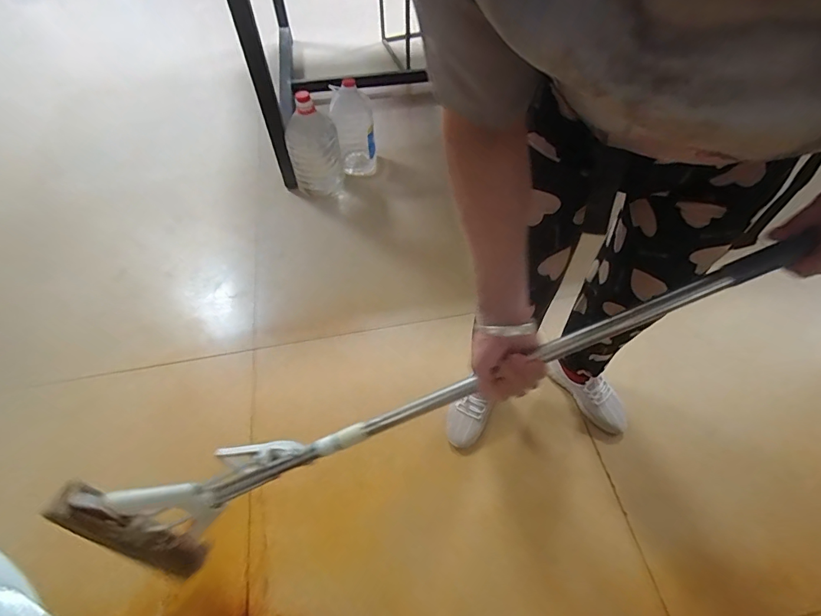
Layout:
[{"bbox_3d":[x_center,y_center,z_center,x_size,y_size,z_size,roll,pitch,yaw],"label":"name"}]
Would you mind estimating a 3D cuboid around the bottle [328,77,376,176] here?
[{"bbox_3d":[-0.195,-0.612,1.460,0.144,0.289,0.116,-4,55,-2],"label":"bottle"}]

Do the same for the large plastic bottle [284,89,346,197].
[{"bbox_3d":[-0.318,-0.516,1.396,0.168,0.349,0.169,-11,55,-7],"label":"large plastic bottle"}]

